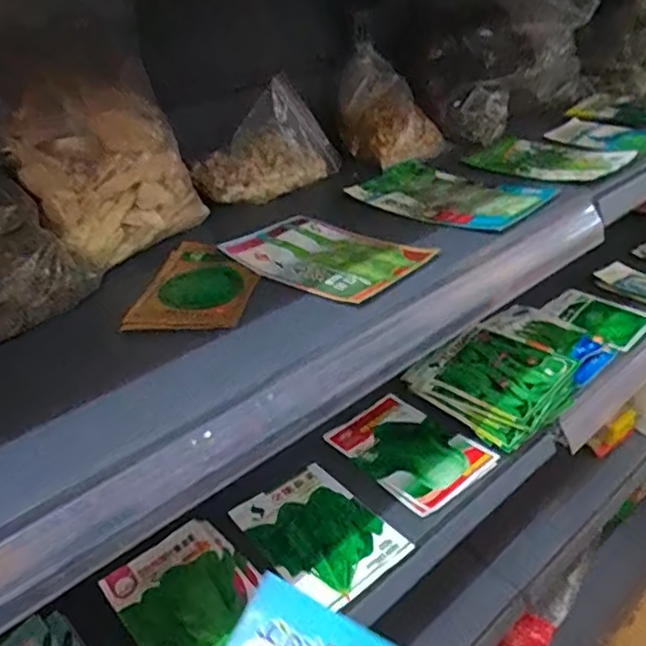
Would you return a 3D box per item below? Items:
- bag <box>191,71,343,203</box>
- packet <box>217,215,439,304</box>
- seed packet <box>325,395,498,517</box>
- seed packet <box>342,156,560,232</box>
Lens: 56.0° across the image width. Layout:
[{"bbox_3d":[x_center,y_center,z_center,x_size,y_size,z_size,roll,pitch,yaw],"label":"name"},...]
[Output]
[{"bbox_3d":[-0.067,-0.194,0.732,0.159,0.123,0.024,-44,20,-9],"label":"bag"},{"bbox_3d":[0.001,-0.065,0.573,0.177,0.010,0.124,21,41,35],"label":"packet"},{"bbox_3d":[0.107,0.164,0.795,0.132,0.015,0.189,-28,35,-29],"label":"seed packet"},{"bbox_3d":[0.143,-0.149,0.693,0.154,0.018,0.218,-30,40,-34],"label":"seed packet"}]

